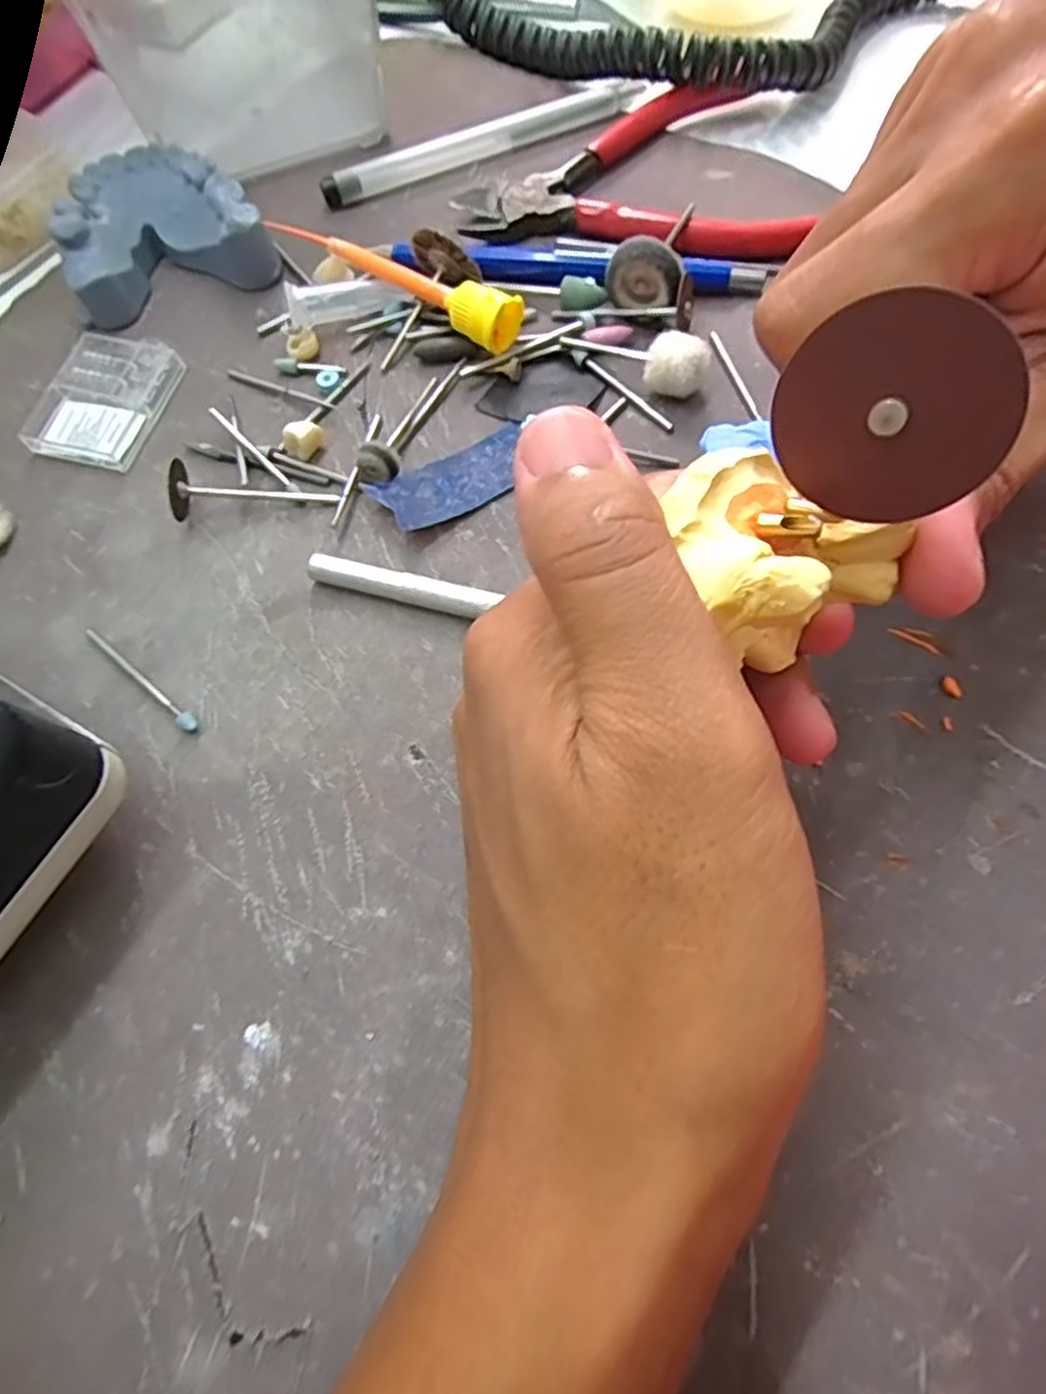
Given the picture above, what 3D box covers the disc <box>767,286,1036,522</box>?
[{"bbox_3d":[0.053,-0.041,0.103,0.030,0.030,0.004,30,47,9],"label":"disc"}]

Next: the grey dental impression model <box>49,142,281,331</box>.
[{"bbox_3d":[-0.121,-0.159,0.238,0.063,0.023,0.050,-18,69,-5],"label":"grey dental impression model"}]

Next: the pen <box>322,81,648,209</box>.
[{"bbox_3d":[-0.014,-0.205,0.259,0.124,0.007,0.008,-23,70,-6],"label":"pen"}]

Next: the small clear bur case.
[{"bbox_3d":[-0.131,-0.094,0.222,0.033,0.008,0.046,14,70,8],"label":"small clear bur case"}]

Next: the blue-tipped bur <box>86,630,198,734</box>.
[{"bbox_3d":[-0.102,-0.005,0.187,0.046,0.004,0.004,35,74,15],"label":"blue-tipped bur"}]

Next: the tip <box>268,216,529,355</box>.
[{"bbox_3d":[-0.042,-0.132,0.225,0.090,0.019,0.014,27,72,12],"label":"tip"}]

